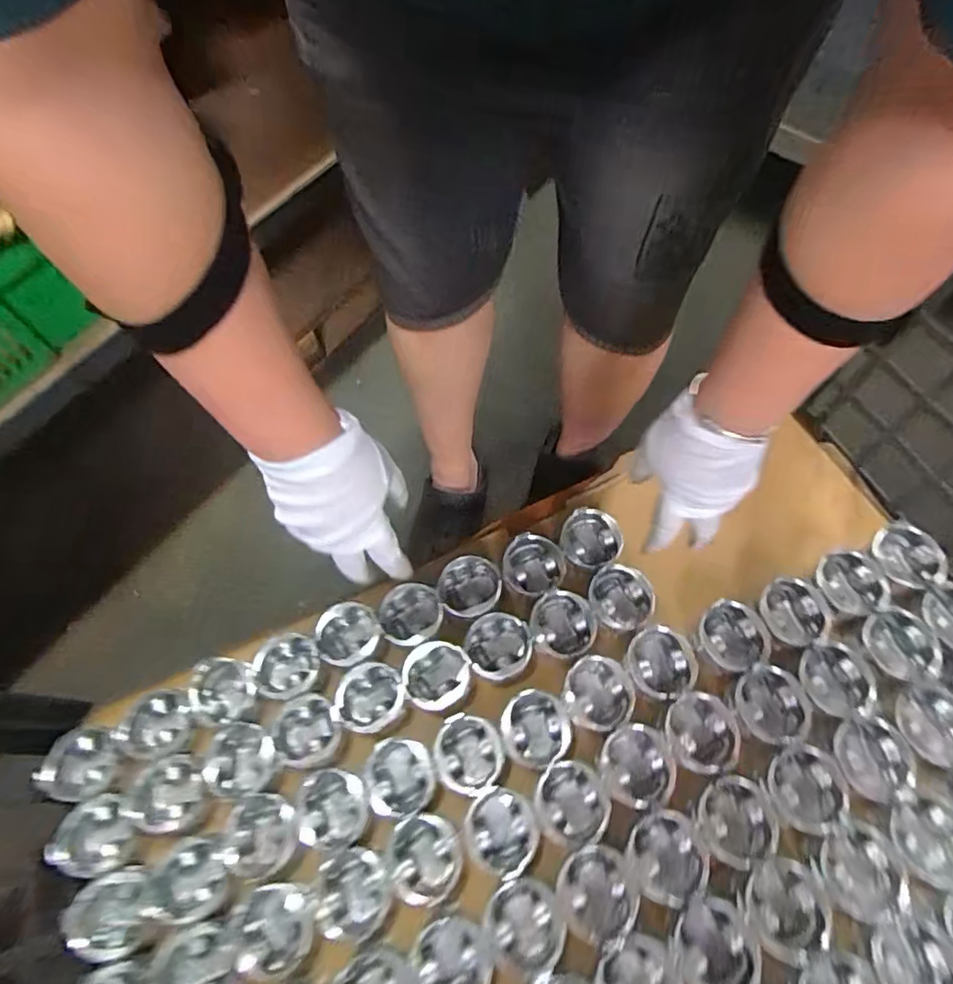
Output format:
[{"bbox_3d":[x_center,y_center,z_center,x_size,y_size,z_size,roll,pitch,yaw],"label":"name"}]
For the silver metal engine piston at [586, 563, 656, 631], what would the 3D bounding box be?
[{"bbox_3d":[0.161,0.120,0.637,0.068,0.054,0.058,26,69,13],"label":"silver metal engine piston"}]

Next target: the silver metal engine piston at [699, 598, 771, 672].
[{"bbox_3d":[0.269,0.154,0.601,0.060,0.056,0.070,-23,67,-8],"label":"silver metal engine piston"}]

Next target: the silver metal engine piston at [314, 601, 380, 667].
[{"bbox_3d":[-0.144,0.165,0.649,0.071,0.046,0.069,-1,65,2],"label":"silver metal engine piston"}]

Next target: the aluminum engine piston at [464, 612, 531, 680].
[{"bbox_3d":[0.023,0.172,0.626,0.067,0.043,0.067,-1,65,2],"label":"aluminum engine piston"}]

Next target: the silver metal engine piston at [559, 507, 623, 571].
[{"bbox_3d":[0.132,0.059,0.660,0.066,0.051,0.065,16,67,9],"label":"silver metal engine piston"}]

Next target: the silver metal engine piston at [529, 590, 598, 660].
[{"bbox_3d":[0.095,0.149,0.625,0.068,0.062,0.062,29,69,14],"label":"silver metal engine piston"}]

